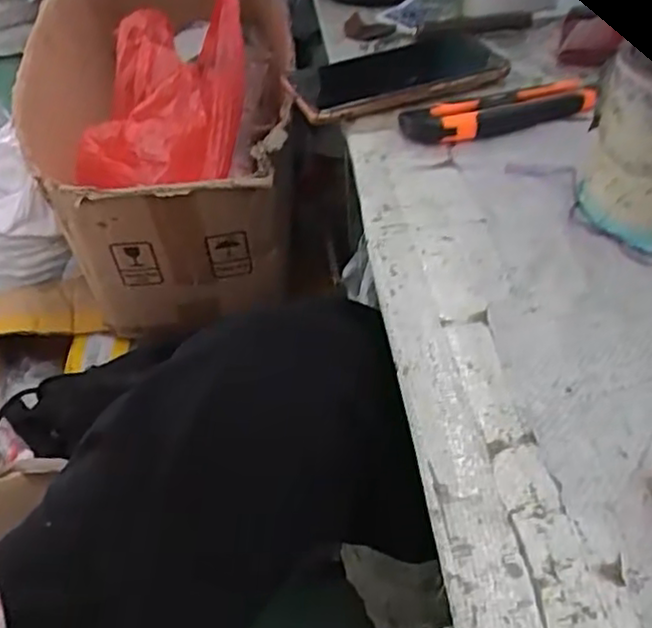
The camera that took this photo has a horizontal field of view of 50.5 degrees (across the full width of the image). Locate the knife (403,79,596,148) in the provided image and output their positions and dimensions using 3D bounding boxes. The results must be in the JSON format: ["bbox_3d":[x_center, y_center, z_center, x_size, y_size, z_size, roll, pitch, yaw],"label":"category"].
[{"bbox_3d":[0.118,-0.140,0.476,0.130,0.020,0.031,-12,47,-12],"label":"knife"}]

